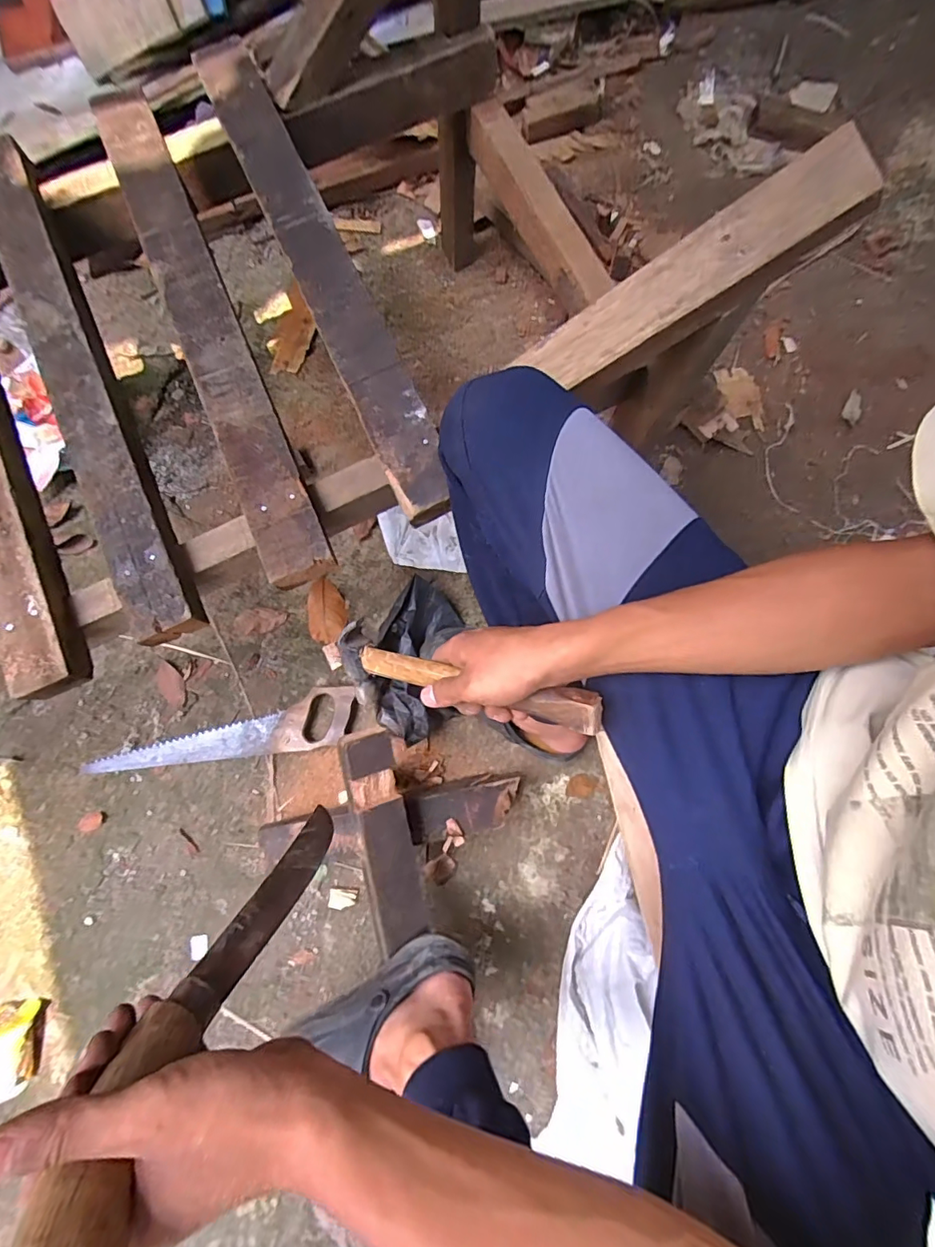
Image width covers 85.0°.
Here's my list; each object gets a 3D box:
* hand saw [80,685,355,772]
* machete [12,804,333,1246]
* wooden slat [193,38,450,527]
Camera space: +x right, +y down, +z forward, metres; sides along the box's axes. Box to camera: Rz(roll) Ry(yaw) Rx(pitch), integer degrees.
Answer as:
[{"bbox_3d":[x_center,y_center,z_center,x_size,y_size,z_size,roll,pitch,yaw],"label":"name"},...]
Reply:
[{"bbox_3d":[-0.369,0.175,0.774,0.405,0.027,0.080,-12,79,-2],"label":"hand saw"},{"bbox_3d":[-0.145,0.214,0.338,0.040,0.346,0.033,2,96,0],"label":"machete"},{"bbox_3d":[-0.150,-0.367,0.534,0.064,0.023,0.561,-26,84,2],"label":"wooden slat"}]

